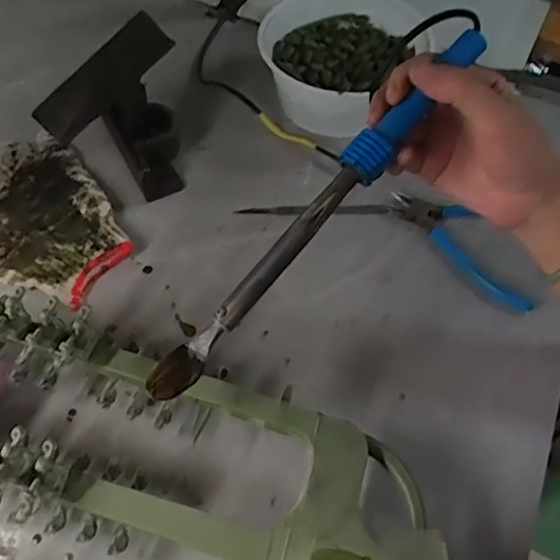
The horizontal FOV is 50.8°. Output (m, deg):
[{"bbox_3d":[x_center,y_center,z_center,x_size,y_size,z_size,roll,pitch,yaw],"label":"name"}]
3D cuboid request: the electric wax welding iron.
[{"bbox_3d":[0.024,-0.039,0.350,0.022,0.024,0.282,41,89,23],"label":"electric wax welding iron"}]

